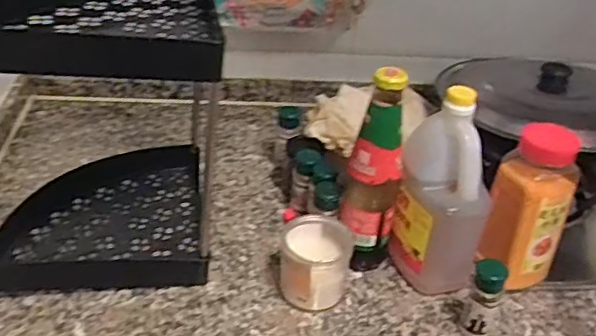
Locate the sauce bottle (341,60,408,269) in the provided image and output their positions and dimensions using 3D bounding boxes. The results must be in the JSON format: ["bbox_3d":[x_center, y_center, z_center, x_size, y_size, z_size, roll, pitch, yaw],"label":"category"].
[{"bbox_3d":[0.094,0.008,0.740,0.063,0.264,0.059,-16,40,-29],"label":"sauce bottle"}]

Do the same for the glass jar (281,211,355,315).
[{"bbox_3d":[0.019,0.116,0.744,0.080,0.081,0.085,4,34,-3],"label":"glass jar"}]

